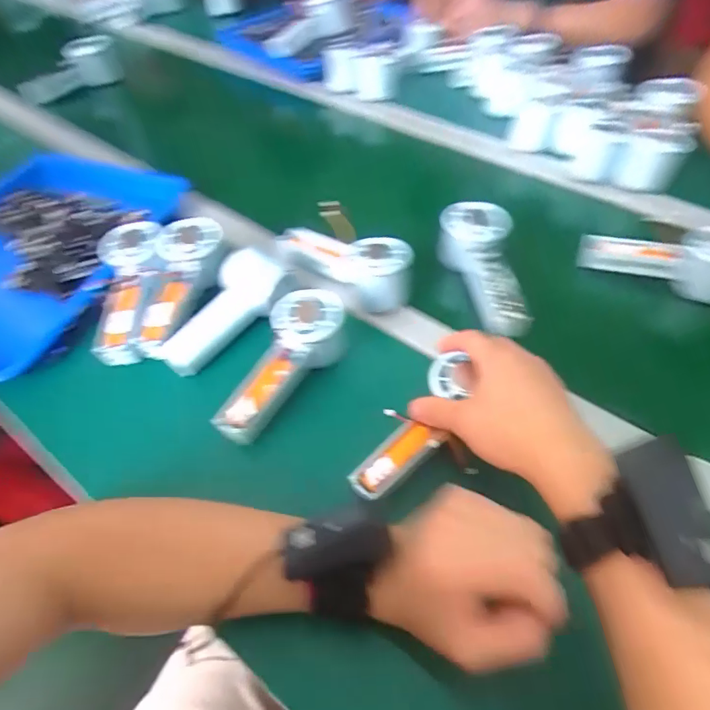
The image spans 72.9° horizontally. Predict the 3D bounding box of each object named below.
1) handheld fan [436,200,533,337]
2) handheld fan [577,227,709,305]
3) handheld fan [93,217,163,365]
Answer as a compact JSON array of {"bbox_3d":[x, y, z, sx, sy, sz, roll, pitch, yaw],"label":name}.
[{"bbox_3d":[0.155,-0.093,0.555,0.063,0.170,0.056,5,47,46],"label":"handheld fan"},{"bbox_3d":[0.338,-0.110,0.516,0.172,0.066,0.064,16,56,14],"label":"handheld fan"},{"bbox_3d":[-0.236,-0.069,0.498,0.068,0.030,0.158,-3,68,1],"label":"handheld fan"}]

